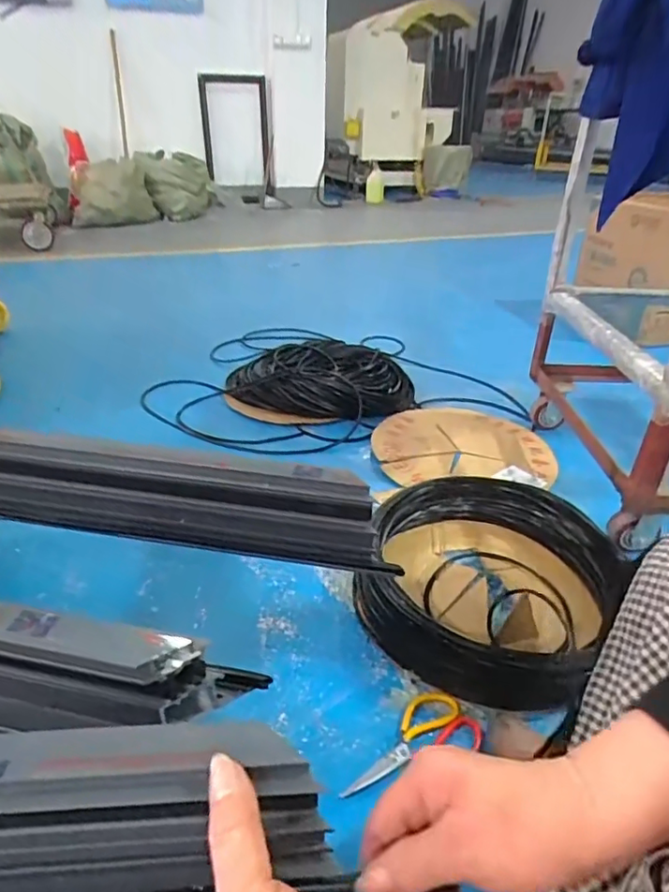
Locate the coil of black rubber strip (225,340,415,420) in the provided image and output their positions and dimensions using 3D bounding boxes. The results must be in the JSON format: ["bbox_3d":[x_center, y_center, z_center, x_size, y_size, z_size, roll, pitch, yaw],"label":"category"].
[{"bbox_3d":[-0.050,-0.233,1.784,0.593,0.109,0.507,3,31,2],"label":"coil of black rubber strip"}]

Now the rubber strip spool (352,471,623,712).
[{"bbox_3d":[0.261,0.222,1.019,0.414,0.097,0.464,18,34,25],"label":"rubber strip spool"}]

